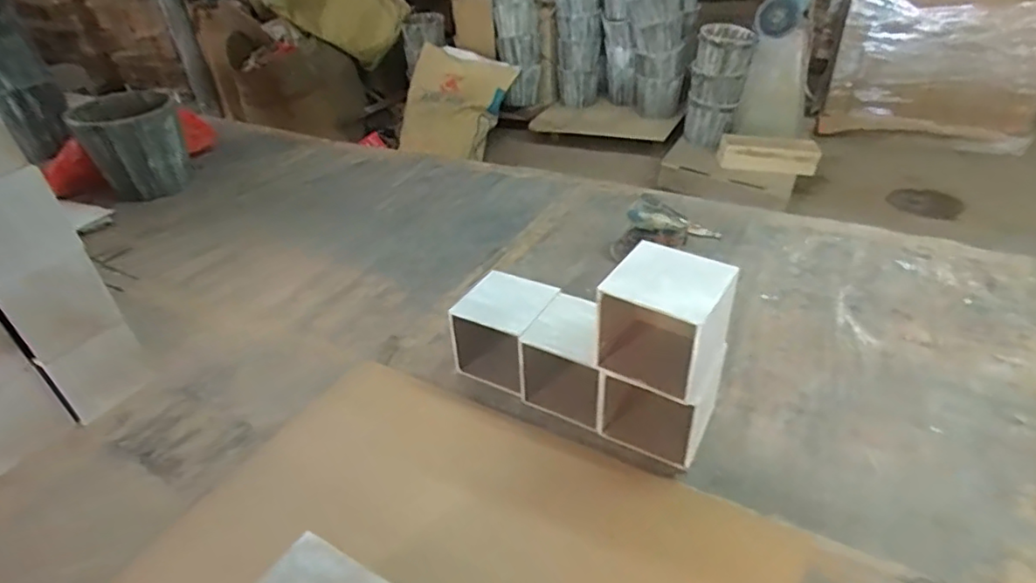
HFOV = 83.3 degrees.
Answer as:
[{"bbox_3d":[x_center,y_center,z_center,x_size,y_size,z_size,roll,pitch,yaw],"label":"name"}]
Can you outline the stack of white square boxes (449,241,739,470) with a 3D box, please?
[{"bbox_3d":[0.076,0.053,0.721,0.337,0.253,0.117,19,40,29],"label":"stack of white square boxes"}]

